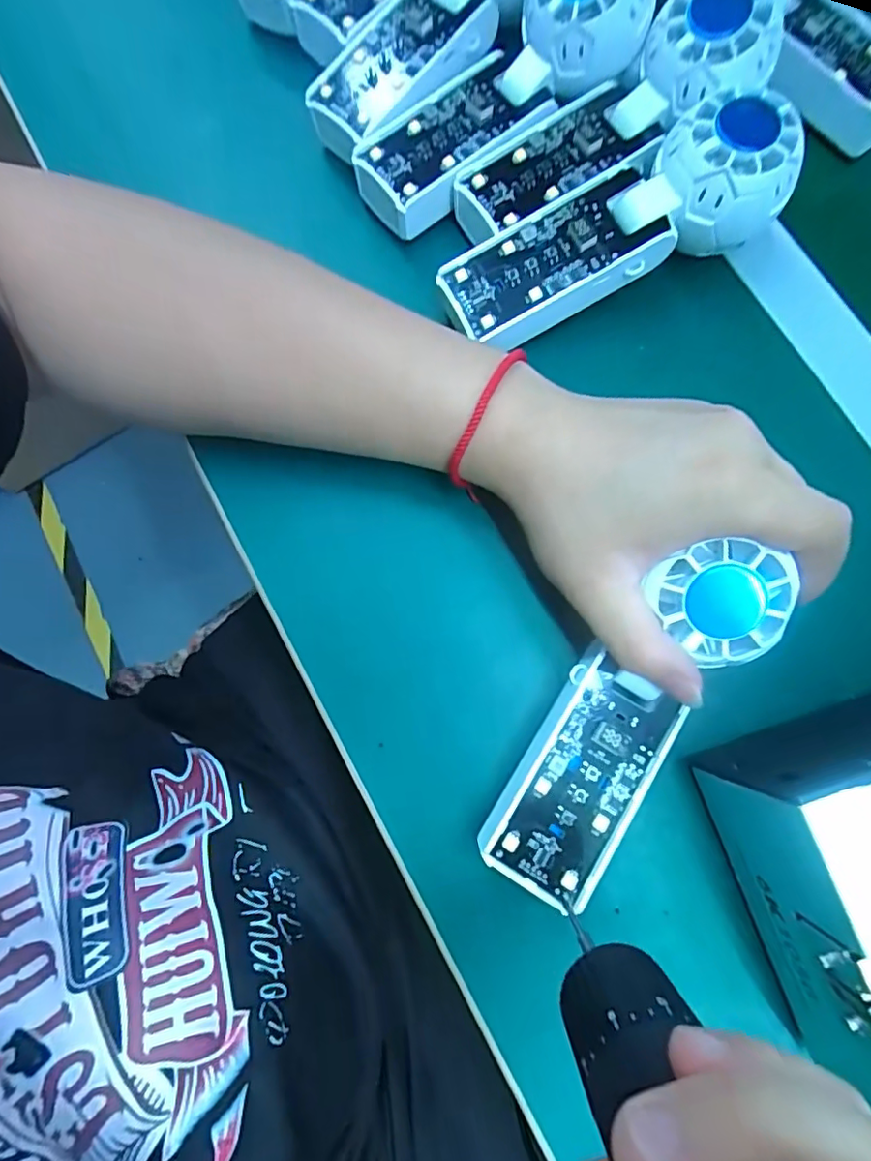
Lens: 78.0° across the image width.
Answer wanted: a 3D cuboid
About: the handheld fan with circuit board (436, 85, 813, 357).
[{"bbox_3d":[0.082,-0.166,0.250,0.164,0.042,0.055,-23,81,-4],"label":"handheld fan with circuit board"}]

